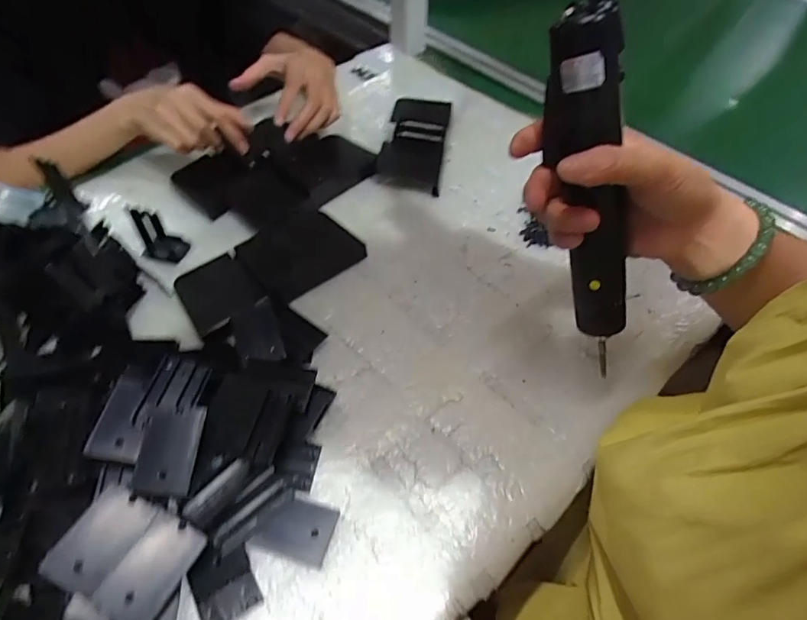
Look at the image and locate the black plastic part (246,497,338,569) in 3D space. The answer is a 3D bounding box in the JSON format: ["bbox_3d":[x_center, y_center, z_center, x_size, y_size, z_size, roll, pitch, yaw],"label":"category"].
[{"bbox_3d":[-0.071,0.143,0.325,0.048,0.006,0.036,11,52,8],"label":"black plastic part"}]

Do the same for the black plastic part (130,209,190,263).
[{"bbox_3d":[-0.230,-0.073,0.465,0.035,0.055,0.027,7,52,5],"label":"black plastic part"}]

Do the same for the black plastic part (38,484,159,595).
[{"bbox_3d":[-0.180,0.136,0.295,0.037,0.004,0.056,30,62,3],"label":"black plastic part"}]

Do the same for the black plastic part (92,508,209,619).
[{"bbox_3d":[-0.148,0.154,0.292,0.036,0.004,0.062,31,58,7],"label":"black plastic part"}]

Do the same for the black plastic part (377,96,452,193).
[{"bbox_3d":[0.014,-0.197,0.580,0.074,0.032,0.164,7,52,4],"label":"black plastic part"}]

